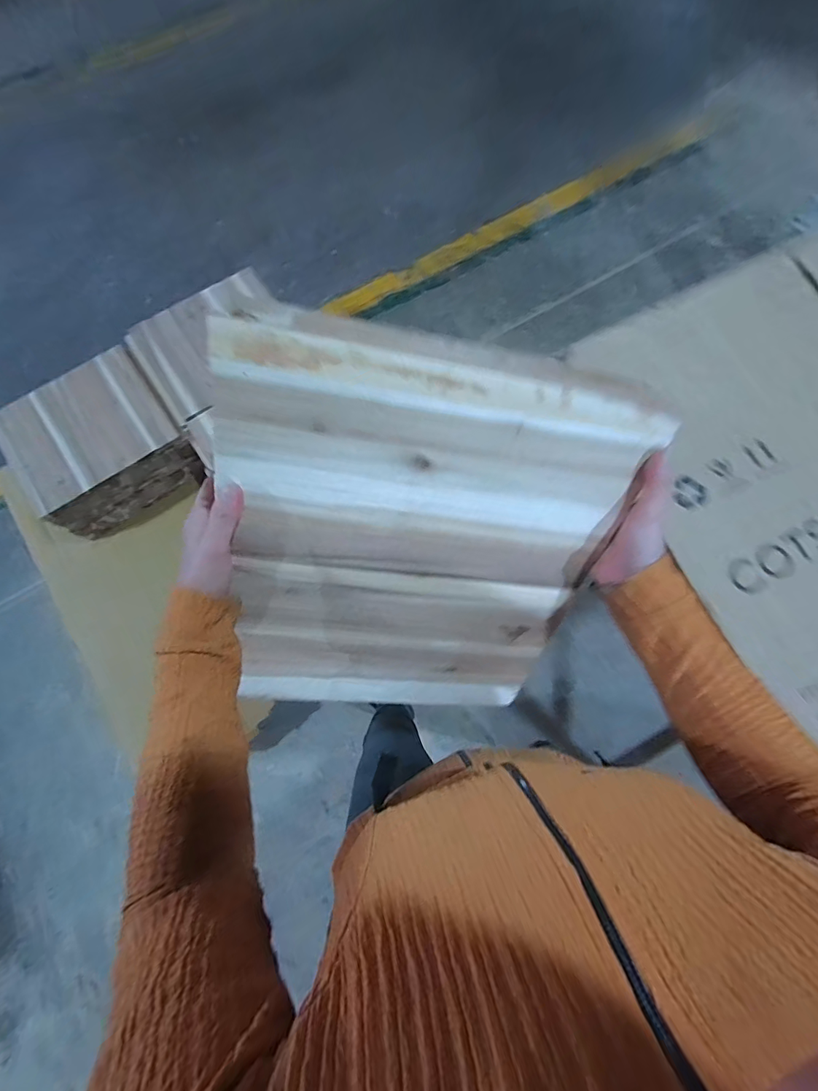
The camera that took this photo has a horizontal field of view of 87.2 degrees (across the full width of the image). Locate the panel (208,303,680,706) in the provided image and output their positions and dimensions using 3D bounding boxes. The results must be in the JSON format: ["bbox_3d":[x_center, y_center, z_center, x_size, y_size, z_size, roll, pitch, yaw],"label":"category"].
[{"bbox_3d":[0.009,0.023,0.406,0.328,0.394,0.015,4,38,-10],"label":"panel"}]

